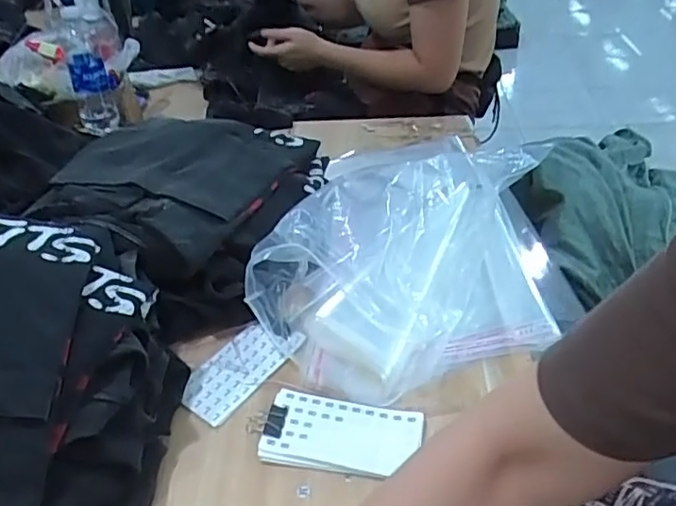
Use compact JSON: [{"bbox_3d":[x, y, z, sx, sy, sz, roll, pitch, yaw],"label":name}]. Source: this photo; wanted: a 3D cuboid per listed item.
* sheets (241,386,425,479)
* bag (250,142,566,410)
[{"bbox_3d":[-0.005,0.165,0.553,0.157,0.009,0.075,5,40,12],"label":"sheets"},{"bbox_3d":[0.076,-0.011,0.681,0.301,0.114,0.356,4,40,11],"label":"bag"}]

